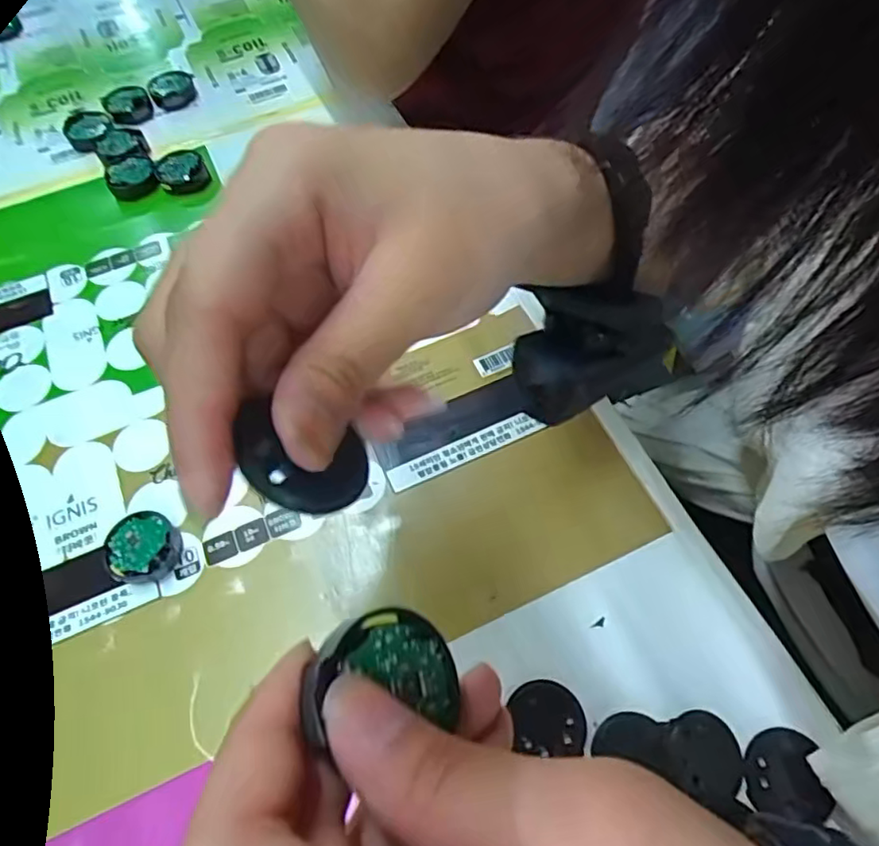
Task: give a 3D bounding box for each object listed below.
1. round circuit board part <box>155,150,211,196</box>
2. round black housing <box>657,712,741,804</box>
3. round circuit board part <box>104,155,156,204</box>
[{"bbox_3d":[-0.159,-0.156,0.377,0.028,0.007,0.033,-24,63,-10],"label":"round circuit board part"},{"bbox_3d":[0.093,0.116,0.216,0.028,0.007,0.026,-1,61,2],"label":"round black housing"},{"bbox_3d":[-0.190,-0.152,0.377,0.029,0.008,0.034,-25,63,-10],"label":"round circuit board part"}]

